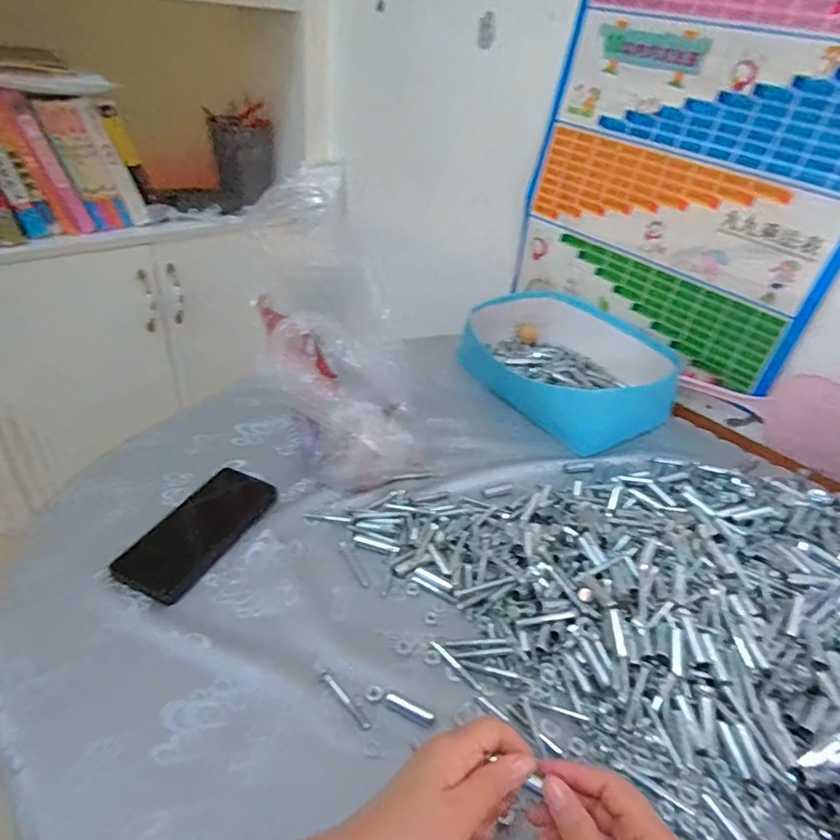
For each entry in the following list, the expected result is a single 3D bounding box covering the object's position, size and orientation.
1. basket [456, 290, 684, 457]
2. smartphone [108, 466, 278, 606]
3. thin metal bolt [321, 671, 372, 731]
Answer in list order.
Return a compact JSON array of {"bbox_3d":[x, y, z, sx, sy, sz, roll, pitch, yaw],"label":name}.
[{"bbox_3d":[0.232,-0.093,0.848,0.223,0.099,0.298,-21,45,-34],"label":"basket"},{"bbox_3d":[-0.221,0.108,0.566,0.084,0.011,0.174,19,37,15],"label":"smartphone"},{"bbox_3d":[-0.059,0.221,0.436,0.056,0.004,0.008,33,43,31],"label":"thin metal bolt"}]

